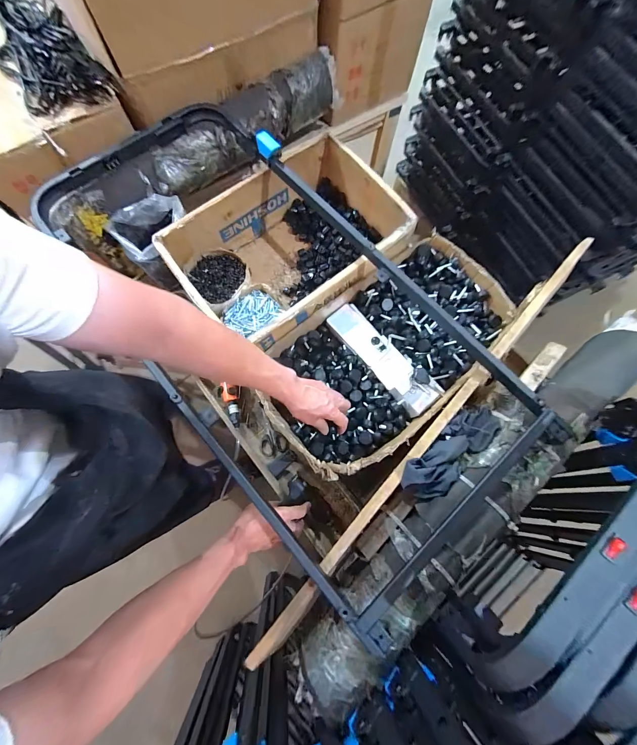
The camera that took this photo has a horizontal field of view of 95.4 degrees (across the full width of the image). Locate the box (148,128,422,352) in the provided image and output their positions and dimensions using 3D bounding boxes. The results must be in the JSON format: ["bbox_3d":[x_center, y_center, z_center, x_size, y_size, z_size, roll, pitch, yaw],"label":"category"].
[{"bbox_3d":[-0.060,-0.318,0.750,0.396,0.185,0.497,41,79,9],"label":"box"}]

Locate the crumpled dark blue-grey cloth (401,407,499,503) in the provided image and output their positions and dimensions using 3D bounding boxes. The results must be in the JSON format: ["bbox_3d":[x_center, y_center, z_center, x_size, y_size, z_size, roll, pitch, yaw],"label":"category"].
[{"bbox_3d":[0.257,0.146,0.545,0.236,0.046,0.086,-38,79,-9],"label":"crumpled dark blue-grey cloth"}]

